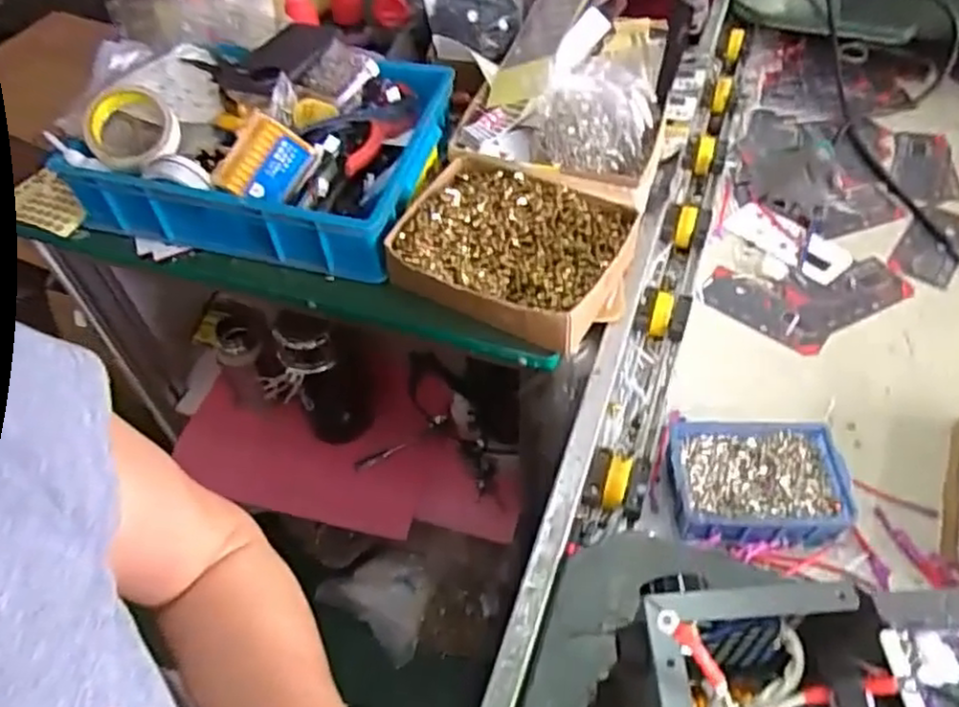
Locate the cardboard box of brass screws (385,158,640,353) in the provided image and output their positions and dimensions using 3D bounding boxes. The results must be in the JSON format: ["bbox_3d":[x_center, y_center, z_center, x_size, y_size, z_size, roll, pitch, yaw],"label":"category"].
[{"bbox_3d":[0.033,-0.108,0.714,0.214,0.052,0.183,18,54,17],"label":"cardboard box of brass screws"}]

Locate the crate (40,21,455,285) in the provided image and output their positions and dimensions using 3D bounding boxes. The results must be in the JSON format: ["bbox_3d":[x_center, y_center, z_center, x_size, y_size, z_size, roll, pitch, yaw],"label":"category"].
[{"bbox_3d":[-0.236,-0.246,0.809,0.369,0.110,0.297,13,53,14],"label":"crate"}]

